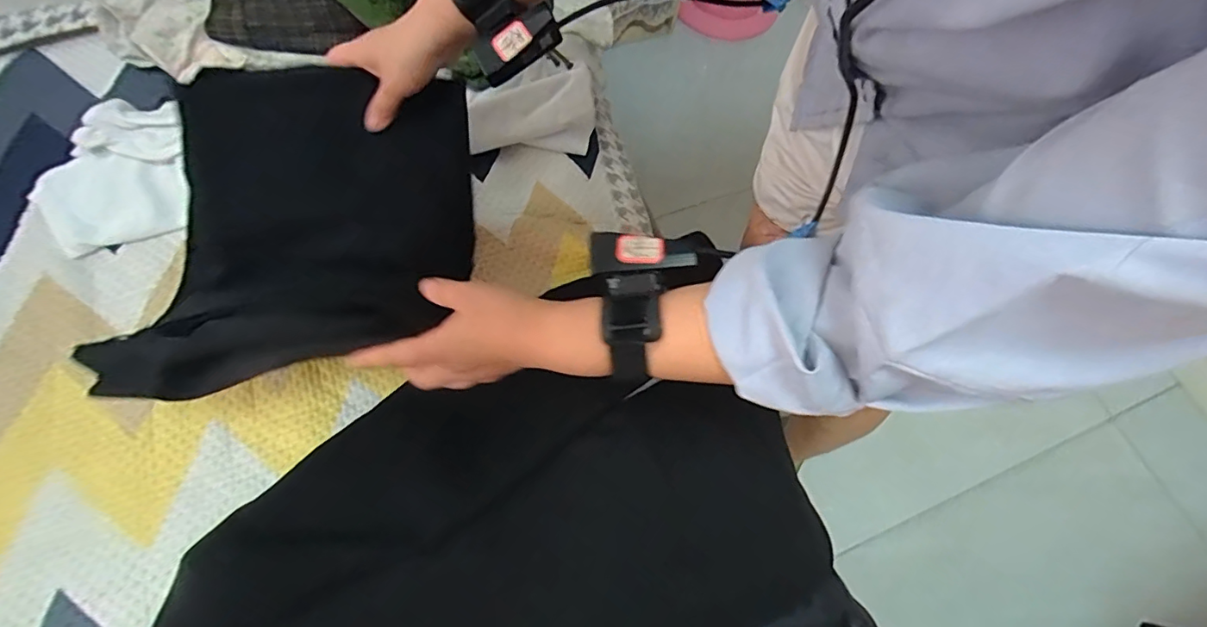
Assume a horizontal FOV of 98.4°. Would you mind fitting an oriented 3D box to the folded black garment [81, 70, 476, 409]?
[{"bbox_3d":[-0.271,-0.067,0.477,0.259,0.111,0.298,4,68,1],"label":"folded black garment"}]

